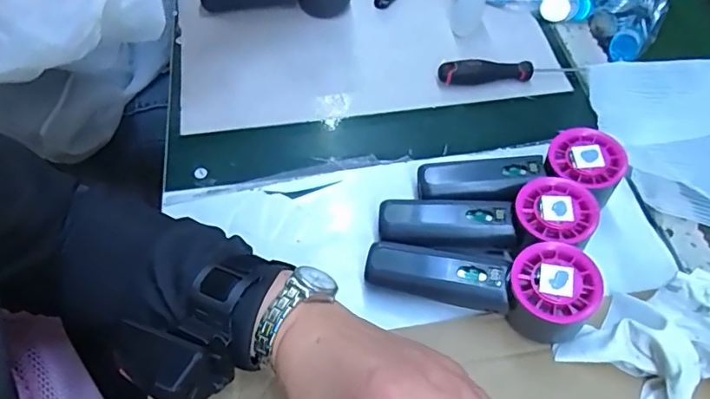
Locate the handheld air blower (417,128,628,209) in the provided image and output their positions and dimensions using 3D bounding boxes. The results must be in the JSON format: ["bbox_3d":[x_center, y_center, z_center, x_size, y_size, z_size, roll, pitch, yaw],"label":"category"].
[{"bbox_3d":[0.130,-0.015,0.415,0.155,0.056,0.050,-6,58,-4],"label":"handheld air blower"}]

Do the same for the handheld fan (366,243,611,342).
[{"bbox_3d":[0.084,0.061,0.364,0.149,0.057,0.051,7,58,4],"label":"handheld fan"}]

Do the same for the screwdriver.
[{"bbox_3d":[0.153,-0.125,0.501,0.141,0.023,0.016,-3,58,-2],"label":"screwdriver"}]

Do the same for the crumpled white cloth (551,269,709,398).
[{"bbox_3d":[0.225,0.112,0.335,0.095,0.055,0.142,-39,66,-22],"label":"crumpled white cloth"}]

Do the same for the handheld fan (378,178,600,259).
[{"bbox_3d":[0.096,0.017,0.396,0.150,0.055,0.054,7,58,4],"label":"handheld fan"}]

